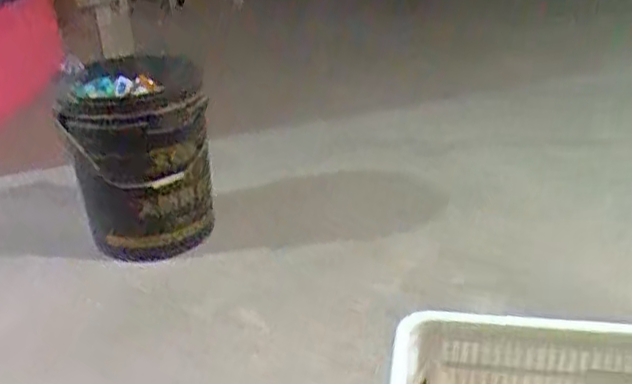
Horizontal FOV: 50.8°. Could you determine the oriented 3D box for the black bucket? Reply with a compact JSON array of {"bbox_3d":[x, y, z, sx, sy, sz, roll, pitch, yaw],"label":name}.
[{"bbox_3d":[-0.418,-0.074,1.593,0.307,0.387,0.337,-11,27,-15],"label":"black bucket"}]

